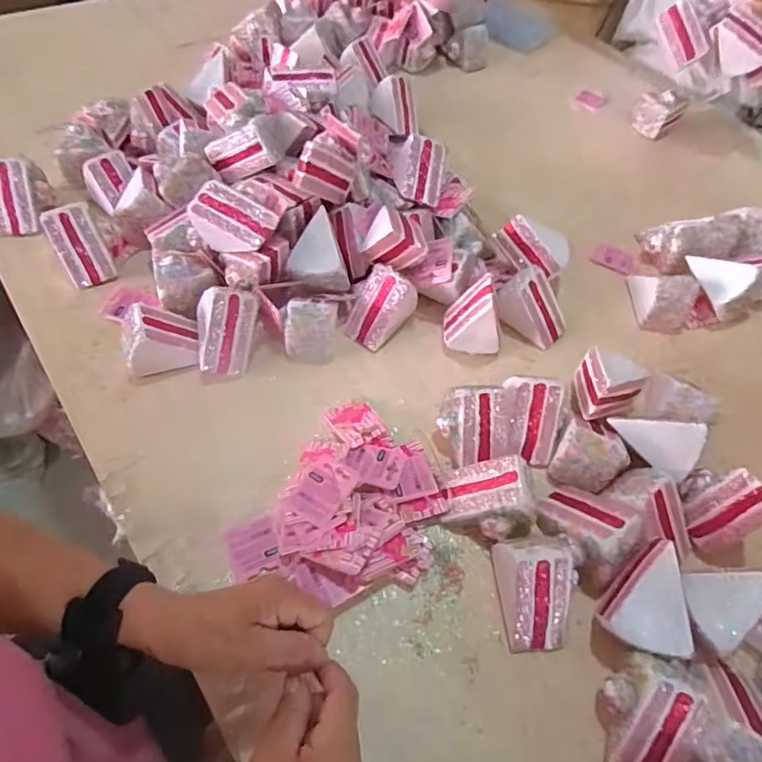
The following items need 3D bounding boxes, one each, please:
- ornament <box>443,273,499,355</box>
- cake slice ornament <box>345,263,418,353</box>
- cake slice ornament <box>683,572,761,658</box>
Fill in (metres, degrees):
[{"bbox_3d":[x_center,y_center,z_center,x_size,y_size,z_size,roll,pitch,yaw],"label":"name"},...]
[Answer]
[{"bbox_3d":[0.109,-0.077,0.609,0.063,0.081,0.052,4,57,-4],"label":"ornament"},{"bbox_3d":[-0.004,-0.085,0.615,0.063,0.062,0.070,39,61,18],"label":"cake slice ornament"},{"bbox_3d":[0.293,0.182,0.450,0.082,0.037,0.055,-42,65,-4],"label":"cake slice ornament"}]

